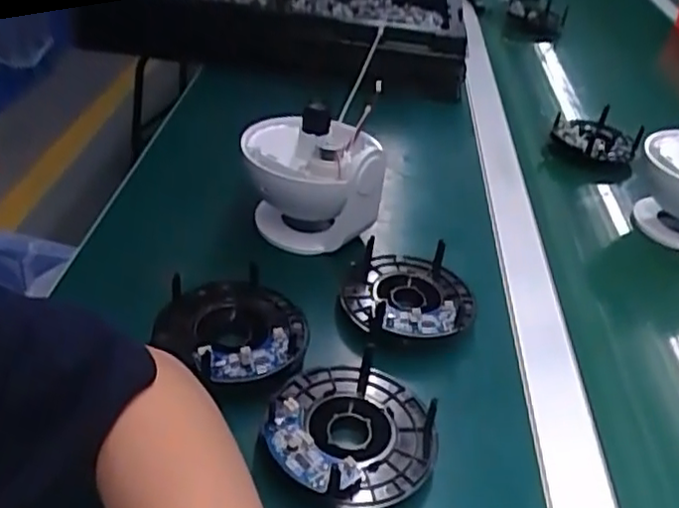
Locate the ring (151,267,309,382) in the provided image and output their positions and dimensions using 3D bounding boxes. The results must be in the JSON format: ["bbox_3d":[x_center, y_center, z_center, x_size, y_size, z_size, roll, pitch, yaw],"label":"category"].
[{"bbox_3d":[-0.073,0.051,0.462,0.094,0.028,0.105,-24,48,-33],"label":"ring"}]

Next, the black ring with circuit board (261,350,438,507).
[{"bbox_3d":[0.007,0.111,0.407,0.098,0.034,0.103,4,38,-3],"label":"black ring with circuit board"}]

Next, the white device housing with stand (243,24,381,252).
[{"bbox_3d":[-0.025,-0.062,0.584,0.113,0.105,0.113,6,38,-2],"label":"white device housing with stand"}]

